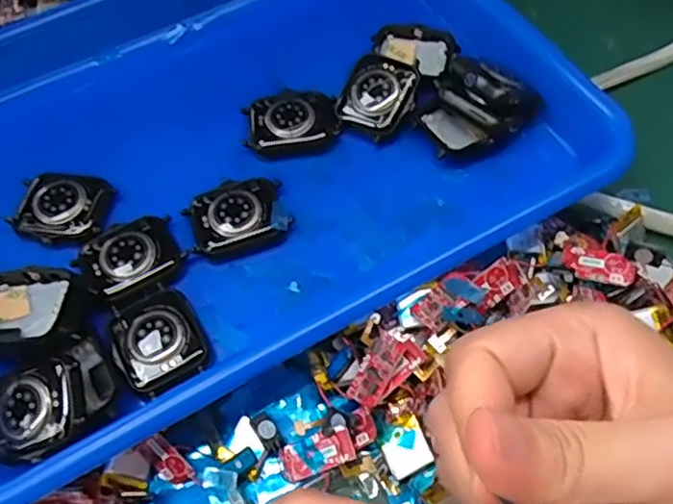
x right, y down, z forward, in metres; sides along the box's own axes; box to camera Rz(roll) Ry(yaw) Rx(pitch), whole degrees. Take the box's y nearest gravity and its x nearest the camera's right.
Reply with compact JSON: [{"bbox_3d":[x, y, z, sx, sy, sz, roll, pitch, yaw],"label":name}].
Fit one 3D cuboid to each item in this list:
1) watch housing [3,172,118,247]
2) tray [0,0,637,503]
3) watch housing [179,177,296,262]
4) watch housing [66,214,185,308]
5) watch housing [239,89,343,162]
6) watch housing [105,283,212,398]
[{"bbox_3d":[-0.132,-0.022,0.309,0.044,0.009,0.036,7,60,8],"label":"watch housing"},{"bbox_3d":[-0.059,-0.063,0.327,0.319,0.039,0.250,-28,61,-12],"label":"tray"},{"bbox_3d":[-0.046,-0.017,0.306,0.045,0.013,0.035,-20,60,-7],"label":"watch housing"},{"bbox_3d":[-0.092,0.004,0.294,0.043,0.009,0.039,-28,61,-12],"label":"watch housing"},{"bbox_3d":[-0.023,-0.065,0.329,0.045,0.011,0.036,-11,59,-2],"label":"watch housing"},{"bbox_3d":[-0.077,0.036,0.276,0.036,0.009,0.044,-30,62,-13],"label":"watch housing"}]

